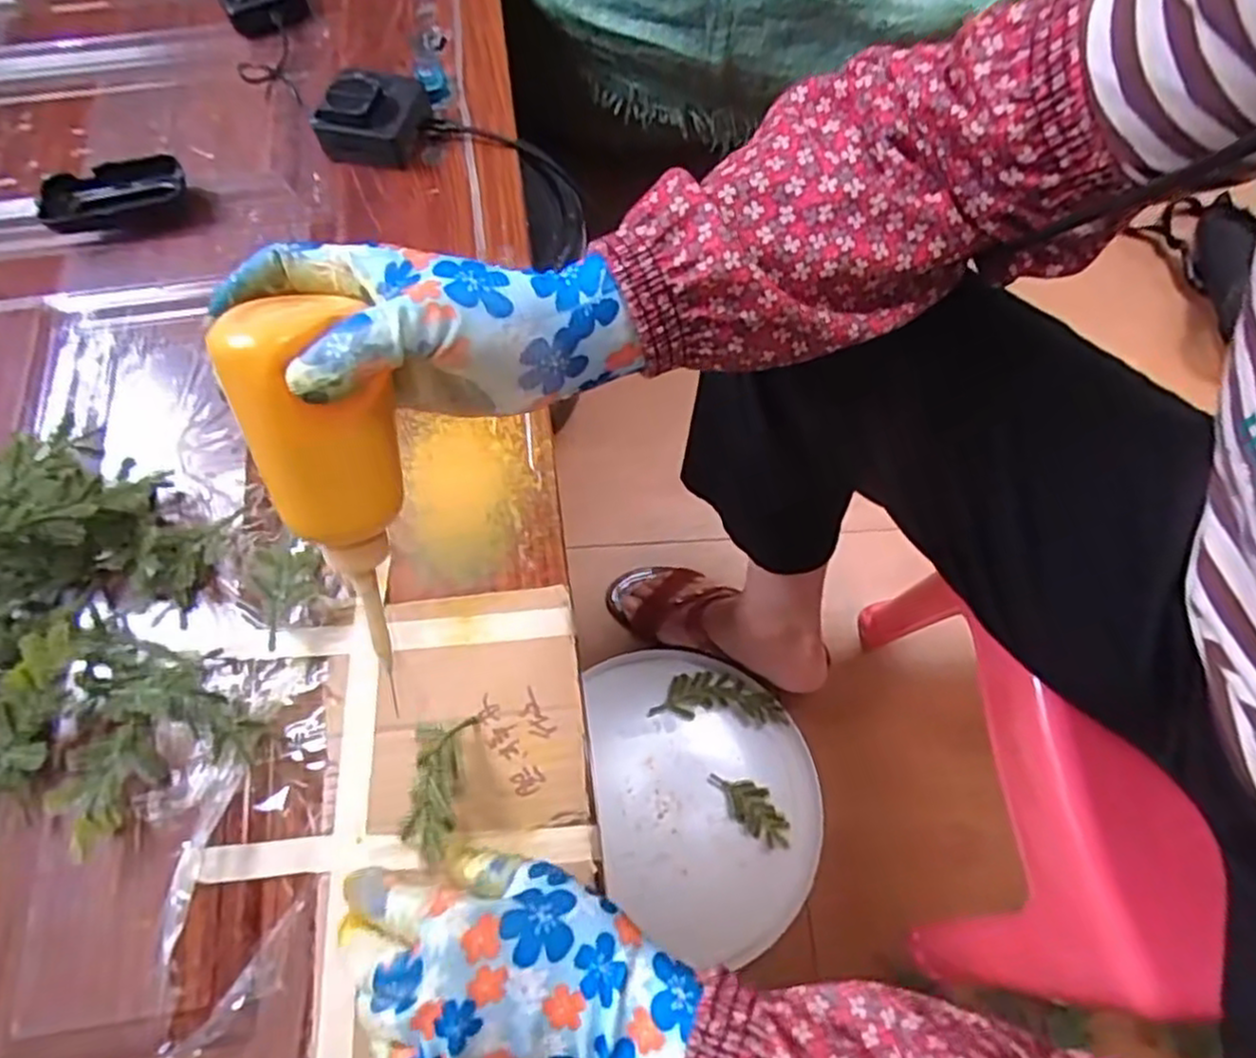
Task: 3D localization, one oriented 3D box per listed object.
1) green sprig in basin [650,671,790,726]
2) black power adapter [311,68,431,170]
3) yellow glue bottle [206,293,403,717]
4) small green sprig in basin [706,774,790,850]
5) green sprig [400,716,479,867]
[{"bbox_3d":[0.094,0.174,0.759,0.133,0.019,0.046,5,67,2],"label":"green sprig in basin"},{"bbox_3d":[-0.212,-0.344,0.614,0.084,0.049,0.067,5,67,2],"label":"black power adapter"},{"bbox_3d":[-0.122,-0.011,0.332,0.056,0.175,0.045,-9,36,-4],"label":"yellow glue bottle"},{"bbox_3d":[0.121,0.272,0.717,0.040,0.009,0.090,-36,72,-14],"label":"small green sprig in basin"},{"bbox_3d":[-0.106,0.142,0.406,0.027,0.033,0.075,1,67,0],"label":"green sprig"}]

